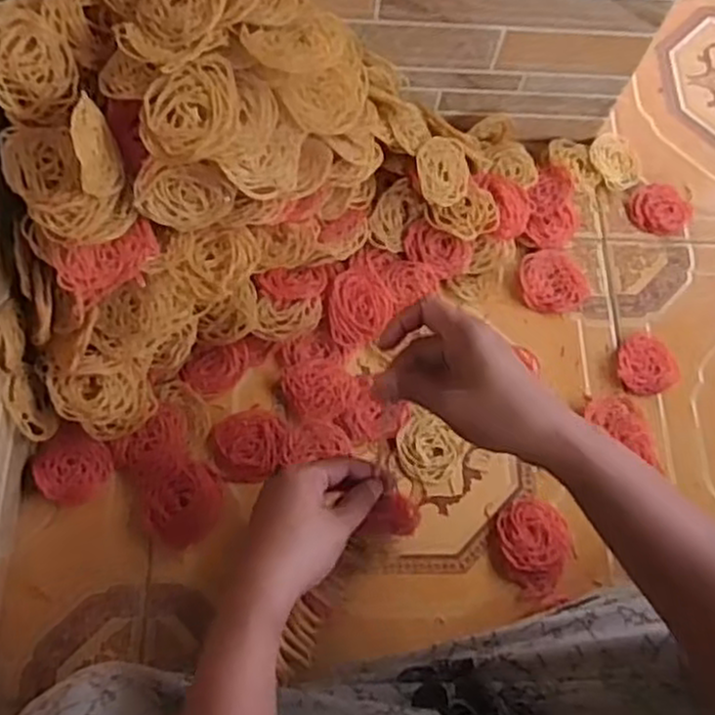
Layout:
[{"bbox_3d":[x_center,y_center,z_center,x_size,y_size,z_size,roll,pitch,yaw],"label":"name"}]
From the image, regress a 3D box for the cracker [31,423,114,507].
[{"bbox_3d":[-0.220,0.082,0.586,0.054,0.011,0.060,-35,76,-17],"label":"cracker"}]

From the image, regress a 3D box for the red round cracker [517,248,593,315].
[{"bbox_3d":[0.181,-0.071,0.696,0.063,0.010,0.058,2,68,-5],"label":"red round cracker"}]

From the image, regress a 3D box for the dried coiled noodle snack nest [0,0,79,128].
[{"bbox_3d":[-0.216,-0.191,0.496,0.057,0.036,0.072,-38,110,-4],"label":"dried coiled noodle snack nest"}]

